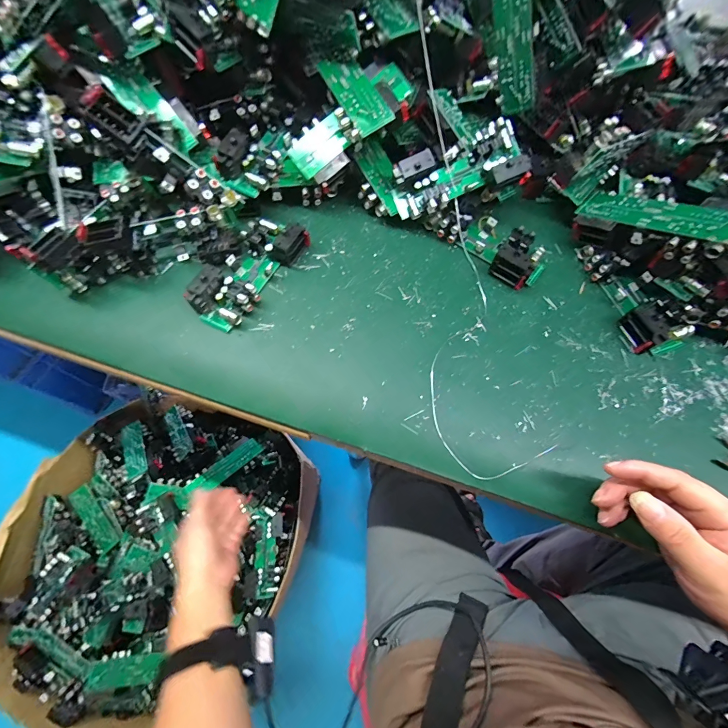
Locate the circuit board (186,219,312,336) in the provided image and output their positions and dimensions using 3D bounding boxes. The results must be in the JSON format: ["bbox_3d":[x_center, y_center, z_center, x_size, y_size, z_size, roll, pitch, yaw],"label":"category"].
[{"bbox_3d":[-0.121,-0.101,0.373,0.057,0.032,0.135,28,69,10],"label":"circuit board"}]

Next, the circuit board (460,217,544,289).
[{"bbox_3d":[0.155,-0.132,0.394,0.055,0.034,0.097,-38,73,-16],"label":"circuit board"}]

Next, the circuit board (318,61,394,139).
[{"bbox_3d":[-0.009,-0.270,0.353,0.037,0.005,0.098,-29,77,6],"label":"circuit board"}]

